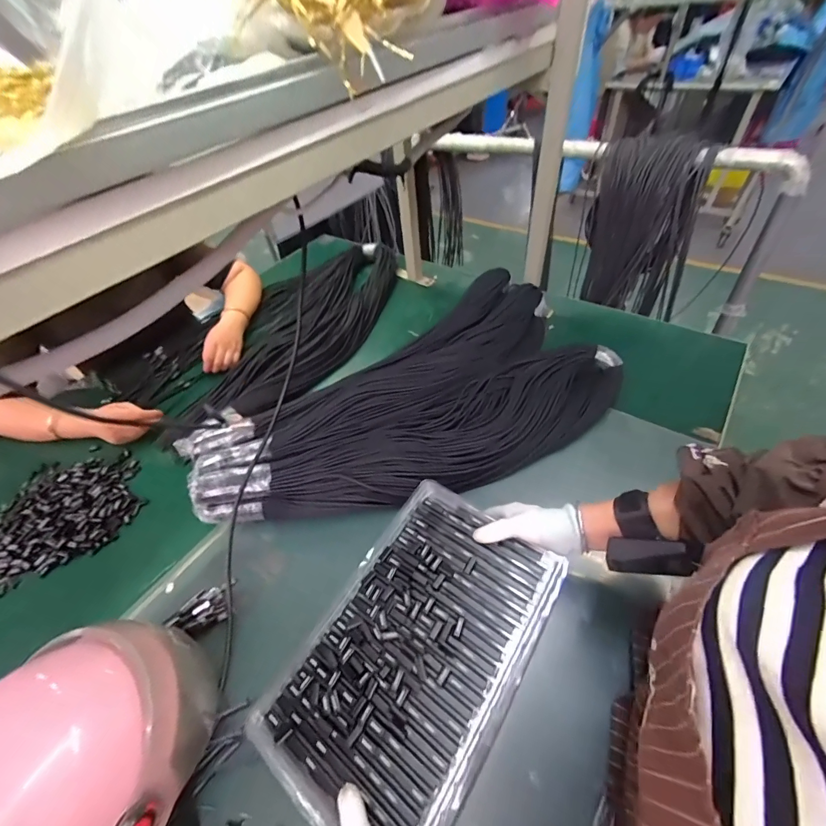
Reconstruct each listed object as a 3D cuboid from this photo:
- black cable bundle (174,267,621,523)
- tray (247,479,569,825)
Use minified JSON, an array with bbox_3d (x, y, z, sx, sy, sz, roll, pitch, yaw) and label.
[{"bbox_3d":[-0.013,-0.038,0.700,0.730,0.096,0.398,-16,49,-8],"label":"black cable bundle"},{"bbox_3d":[0.004,0.249,0.429,0.212,0.023,0.329,25,56,25],"label":"tray"}]

